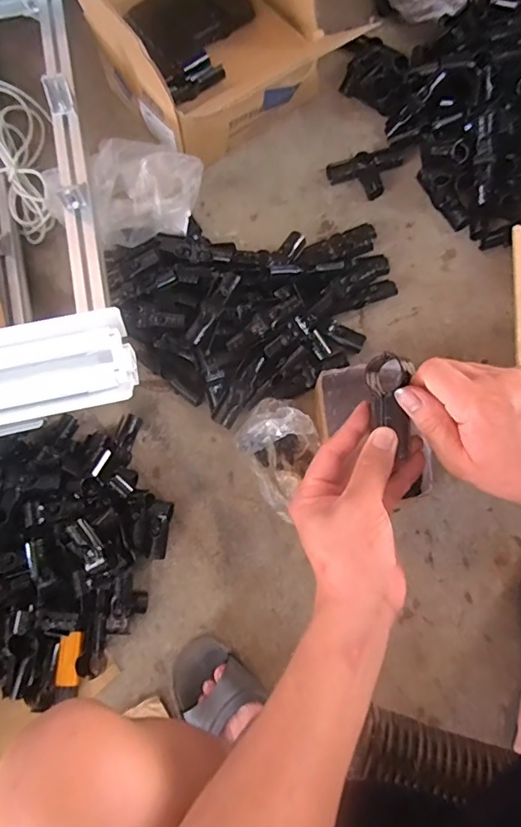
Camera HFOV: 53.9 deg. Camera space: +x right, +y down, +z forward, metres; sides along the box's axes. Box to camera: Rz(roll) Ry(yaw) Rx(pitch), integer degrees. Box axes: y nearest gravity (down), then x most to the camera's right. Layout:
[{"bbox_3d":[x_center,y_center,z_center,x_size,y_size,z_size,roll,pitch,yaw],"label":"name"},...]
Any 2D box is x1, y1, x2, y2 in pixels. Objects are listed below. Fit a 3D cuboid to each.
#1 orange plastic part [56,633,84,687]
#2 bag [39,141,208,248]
[{"bbox_3d":[-0.257,0.330,0.690,0.030,0.012,0.068,4,73,3],"label":"orange plastic part"},{"bbox_3d":[-0.219,-0.367,0.860,0.241,0.114,0.173,-25,74,-6],"label":"bag"}]

